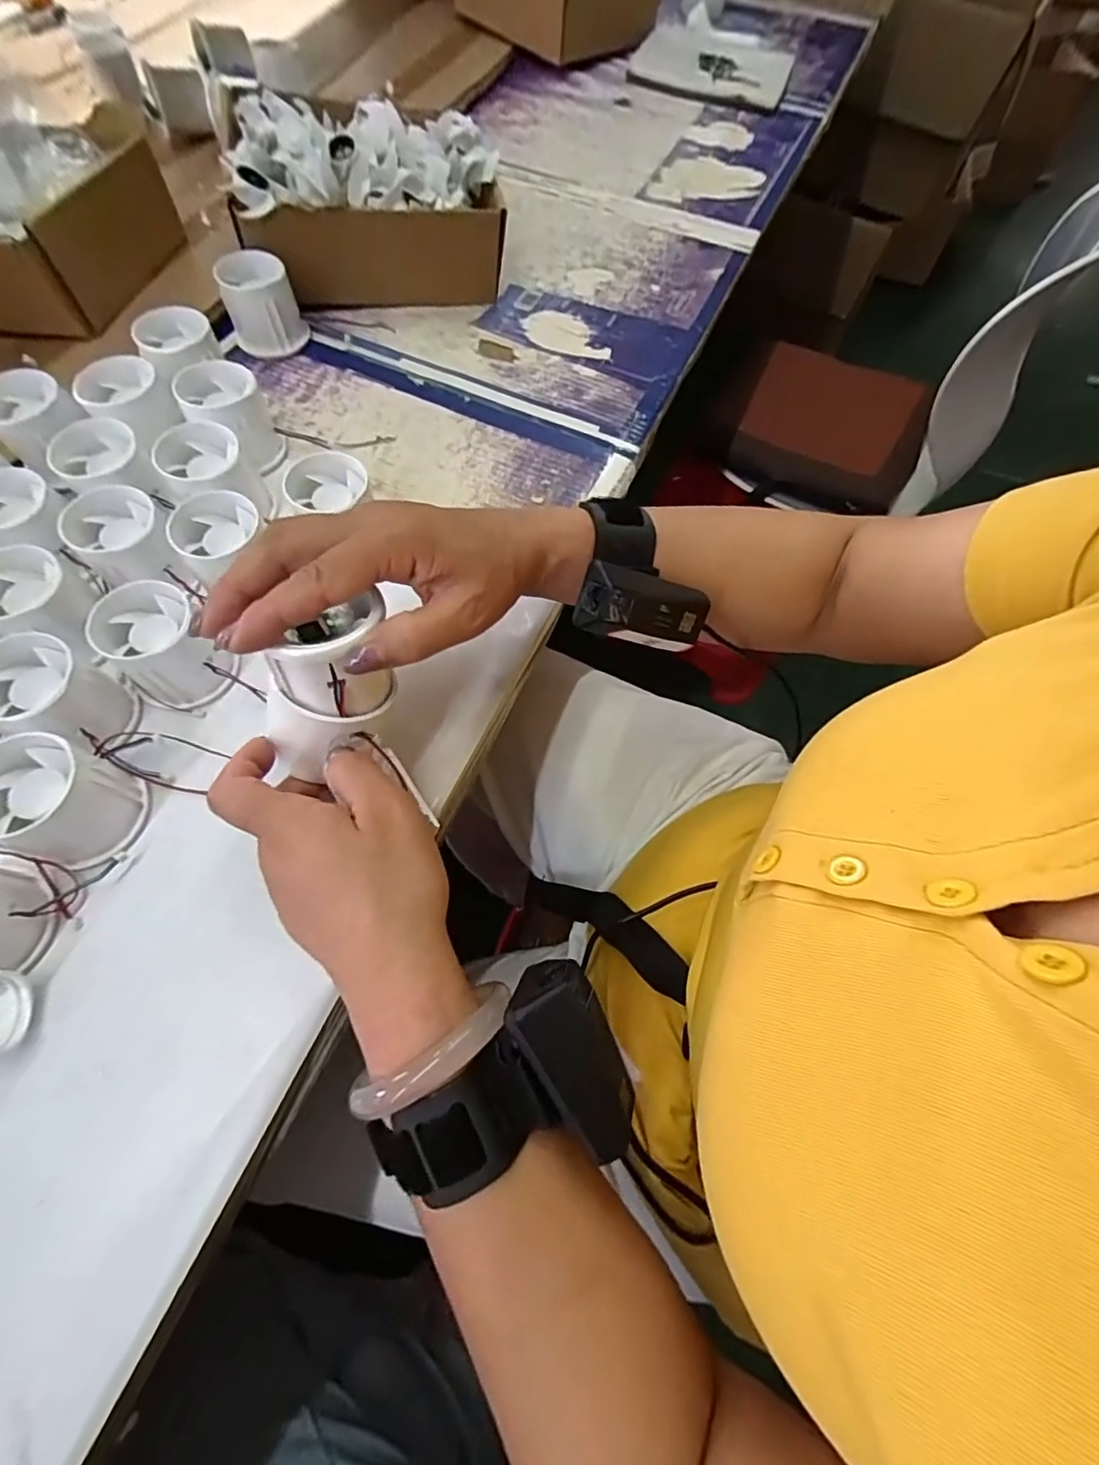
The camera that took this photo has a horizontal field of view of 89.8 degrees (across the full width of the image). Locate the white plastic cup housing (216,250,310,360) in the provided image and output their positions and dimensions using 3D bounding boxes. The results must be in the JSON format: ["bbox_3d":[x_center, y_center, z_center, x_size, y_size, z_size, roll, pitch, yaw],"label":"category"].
[{"bbox_3d":[-0.230,-0.341,0.441,0.052,0.054,0.050,-23,69,-13],"label":"white plastic cup housing"}]

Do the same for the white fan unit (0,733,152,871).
[{"bbox_3d":[-0.243,0.033,0.273,0.057,0.043,0.051,23,66,7],"label":"white fan unit"}]

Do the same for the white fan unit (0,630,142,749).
[{"bbox_3d":[-0.262,-0.019,0.292,0.056,0.046,0.049,23,66,7],"label":"white fan unit"}]

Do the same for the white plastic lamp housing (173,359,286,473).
[{"bbox_3d":[-0.219,-0.219,0.382,0.053,0.045,0.054,1,65,-3],"label":"white plastic lamp housing"}]

